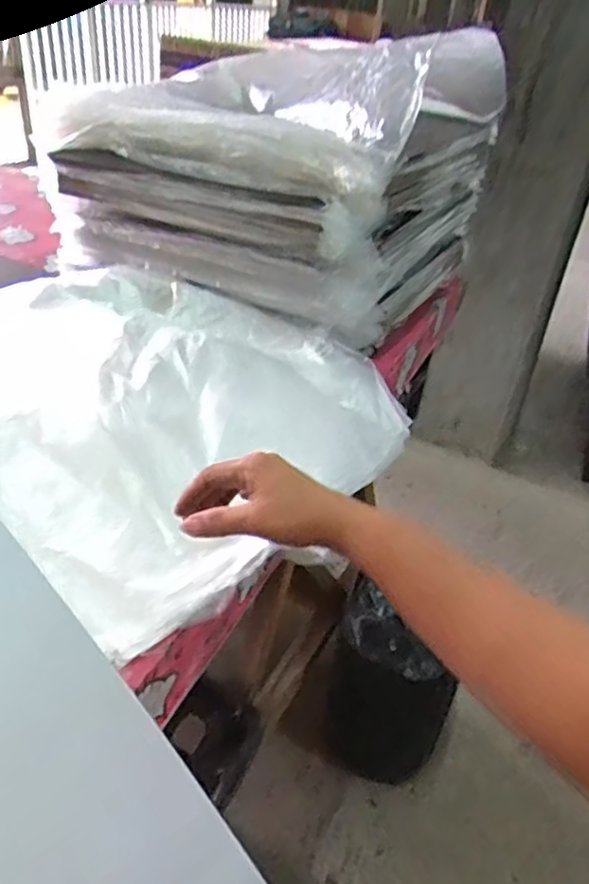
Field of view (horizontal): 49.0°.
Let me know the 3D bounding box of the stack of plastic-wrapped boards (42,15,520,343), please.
[{"bbox_3d":[-0.029,-0.385,0.918,0.535,0.305,0.413,16,36,14],"label":"stack of plastic-wrapped boards"}]

